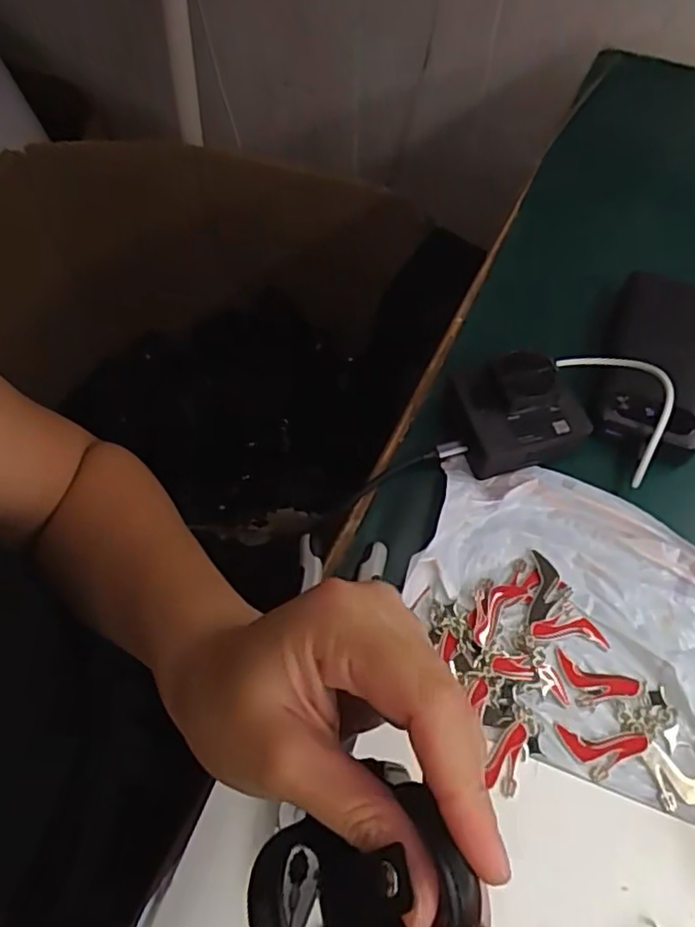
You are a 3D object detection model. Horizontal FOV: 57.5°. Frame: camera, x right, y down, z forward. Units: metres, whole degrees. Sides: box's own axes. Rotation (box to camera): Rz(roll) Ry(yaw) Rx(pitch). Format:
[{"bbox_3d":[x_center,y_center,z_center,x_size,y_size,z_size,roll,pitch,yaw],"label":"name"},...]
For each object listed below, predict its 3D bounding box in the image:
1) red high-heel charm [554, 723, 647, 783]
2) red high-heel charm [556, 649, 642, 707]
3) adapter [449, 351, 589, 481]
[{"bbox_3d":[0.136,0.155,0.338,0.046,0.004,0.025,7,59,5],"label":"red high-heel charm"},{"bbox_3d":[0.139,0.124,0.355,0.048,0.004,0.024,19,60,12],"label":"red high-heel charm"},{"bbox_3d":[0.115,-0.036,0.425,0.077,0.046,0.064,-13,59,-7],"label":"adapter"}]

